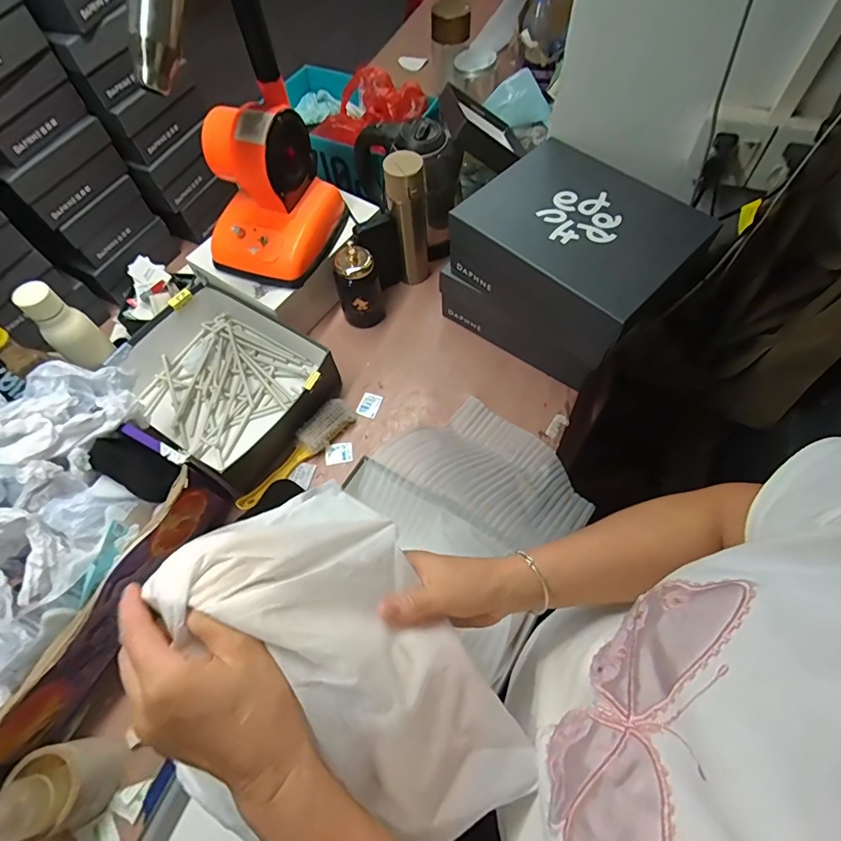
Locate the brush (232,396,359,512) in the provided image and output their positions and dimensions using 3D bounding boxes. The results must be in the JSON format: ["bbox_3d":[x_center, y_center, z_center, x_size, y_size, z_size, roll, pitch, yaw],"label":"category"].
[{"bbox_3d":[-0.203,0.052,0.754,0.049,0.034,0.227,40,71,20],"label":"brush"}]

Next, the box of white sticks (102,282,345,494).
[{"bbox_3d":[-0.333,-0.071,0.788,0.334,0.090,0.267,30,68,16],"label":"box of white sticks"}]

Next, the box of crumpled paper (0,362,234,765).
[{"bbox_3d":[-0.488,0.151,0.592,0.286,0.197,0.422,31,69,17],"label":"box of crumpled paper"}]

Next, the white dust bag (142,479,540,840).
[{"bbox_3d":[-0.034,0.153,0.327,0.269,0.124,0.139,37,71,19],"label":"white dust bag"}]

